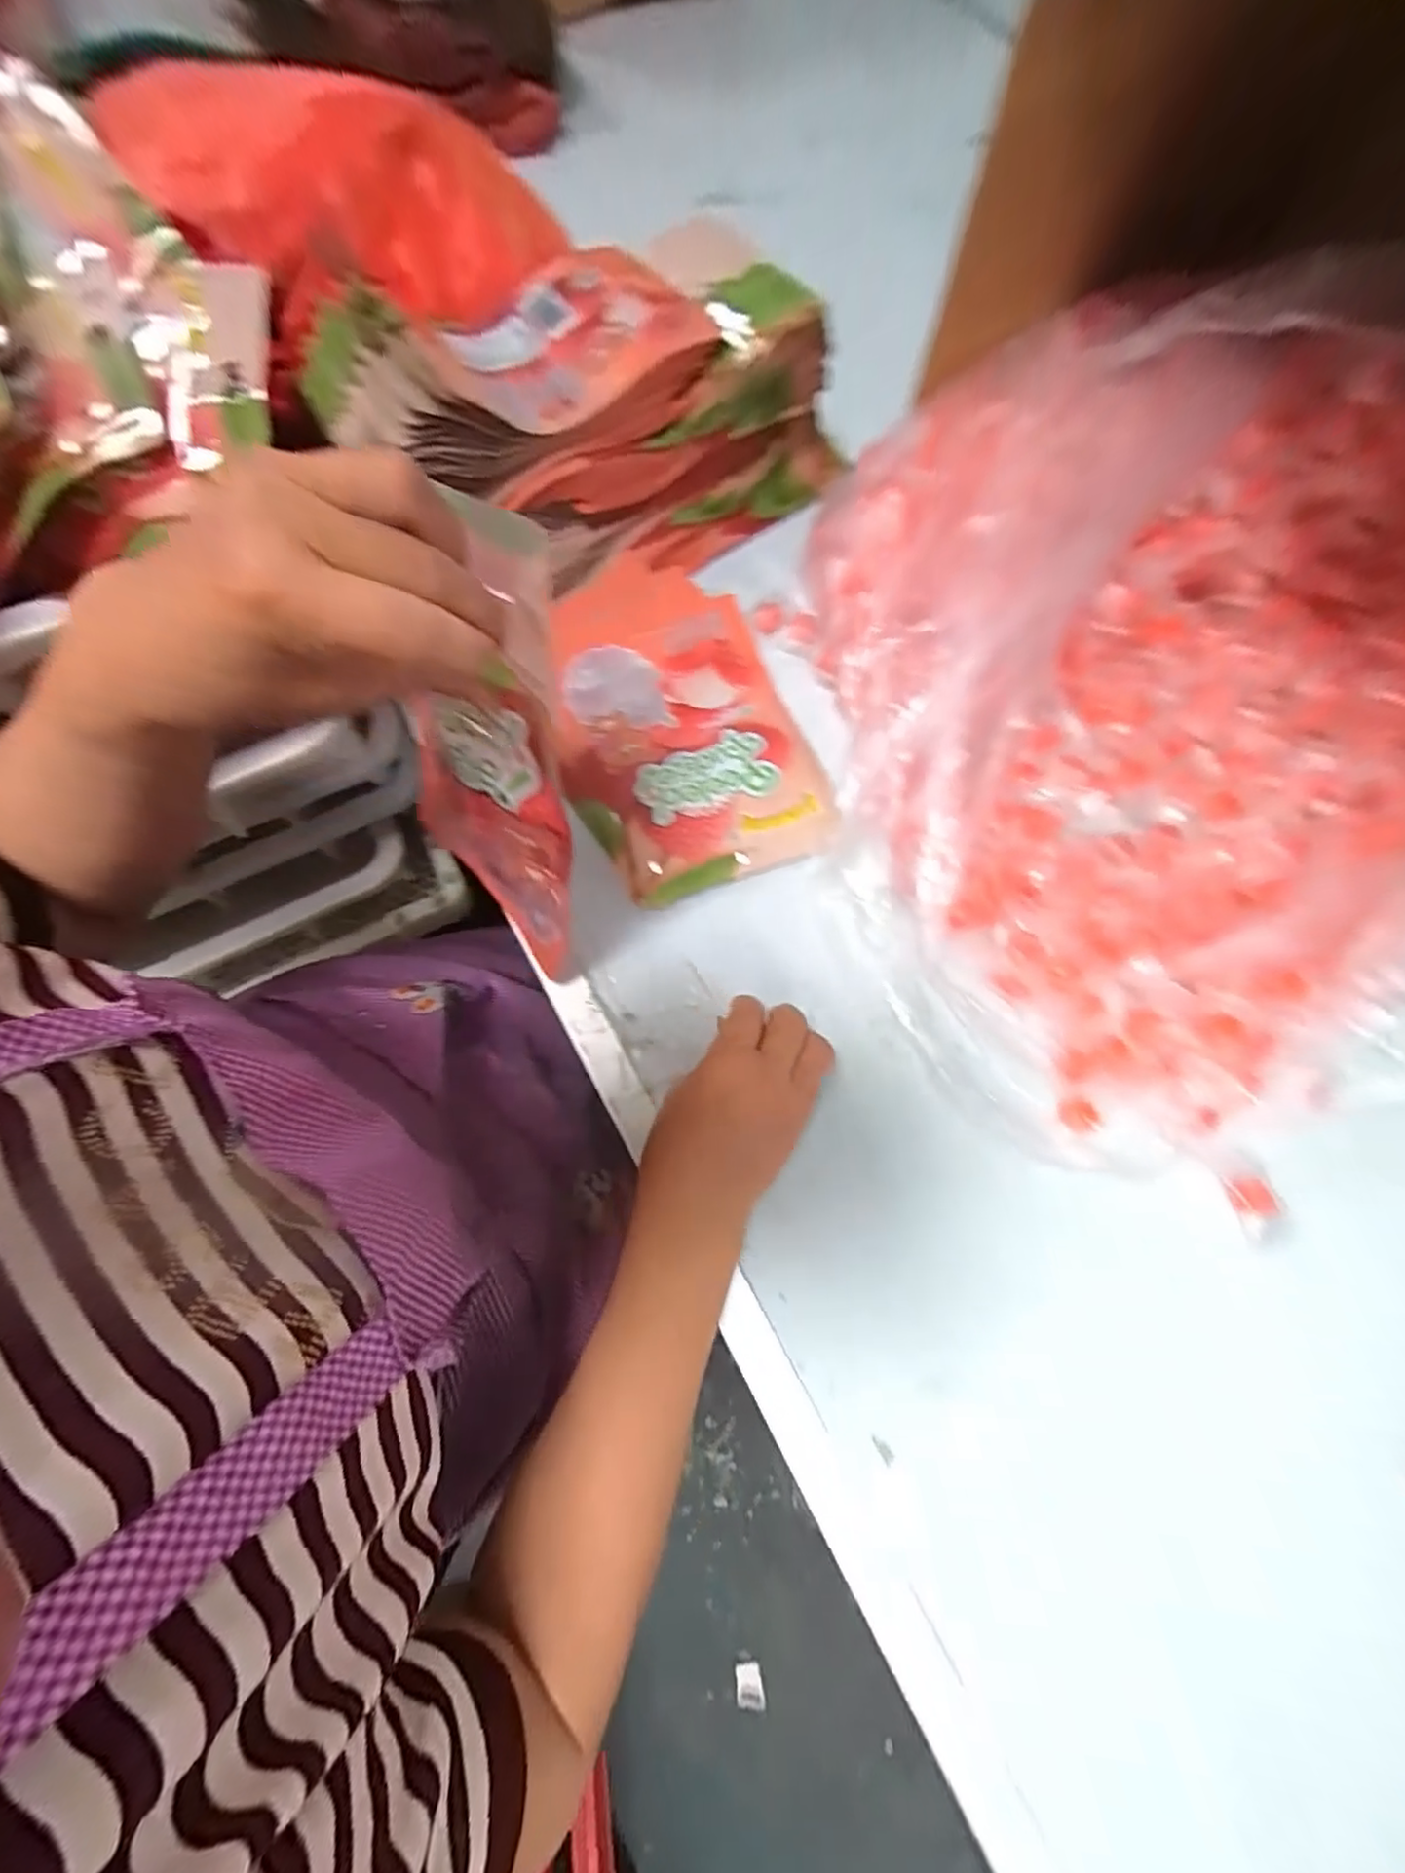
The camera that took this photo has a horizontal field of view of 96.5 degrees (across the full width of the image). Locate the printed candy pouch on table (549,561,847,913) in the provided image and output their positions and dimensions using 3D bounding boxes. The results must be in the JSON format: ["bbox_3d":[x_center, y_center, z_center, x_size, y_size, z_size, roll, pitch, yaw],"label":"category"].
[{"bbox_3d":[-0.019,-0.148,0.430,0.158,0.033,0.243,-18,74,-5],"label":"printed candy pouch on table"}]

